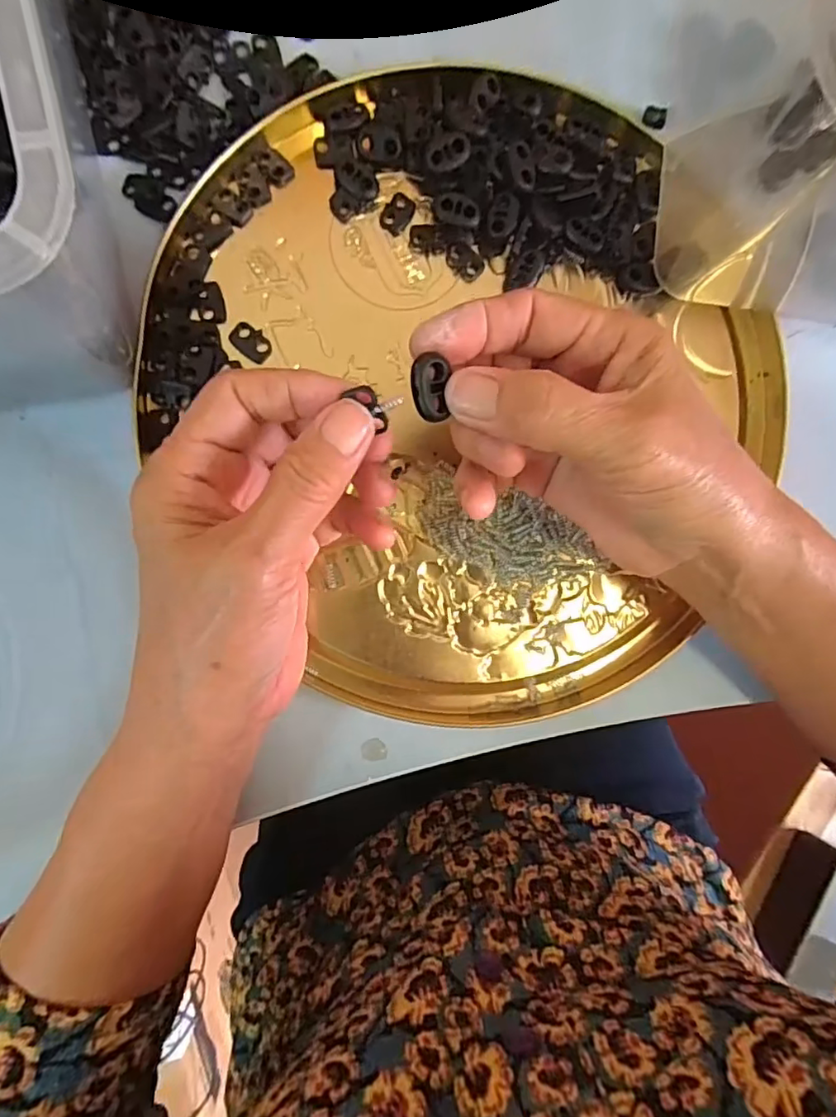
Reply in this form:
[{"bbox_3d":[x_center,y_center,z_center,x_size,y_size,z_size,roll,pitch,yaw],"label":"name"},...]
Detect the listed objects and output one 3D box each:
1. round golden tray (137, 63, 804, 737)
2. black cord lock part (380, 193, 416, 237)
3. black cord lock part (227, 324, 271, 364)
[{"bbox_3d":[0.037,-0.081,0.262,0.278,0.020,0.302,0,90,-8],"label":"round golden tray"},{"bbox_3d":[-0.009,-0.164,0.266,0.012,0.004,0.020,32,86,-7],"label":"black cord lock part"},{"bbox_3d":[-0.077,-0.099,0.258,0.019,0.004,0.013,35,86,-6],"label":"black cord lock part"}]

